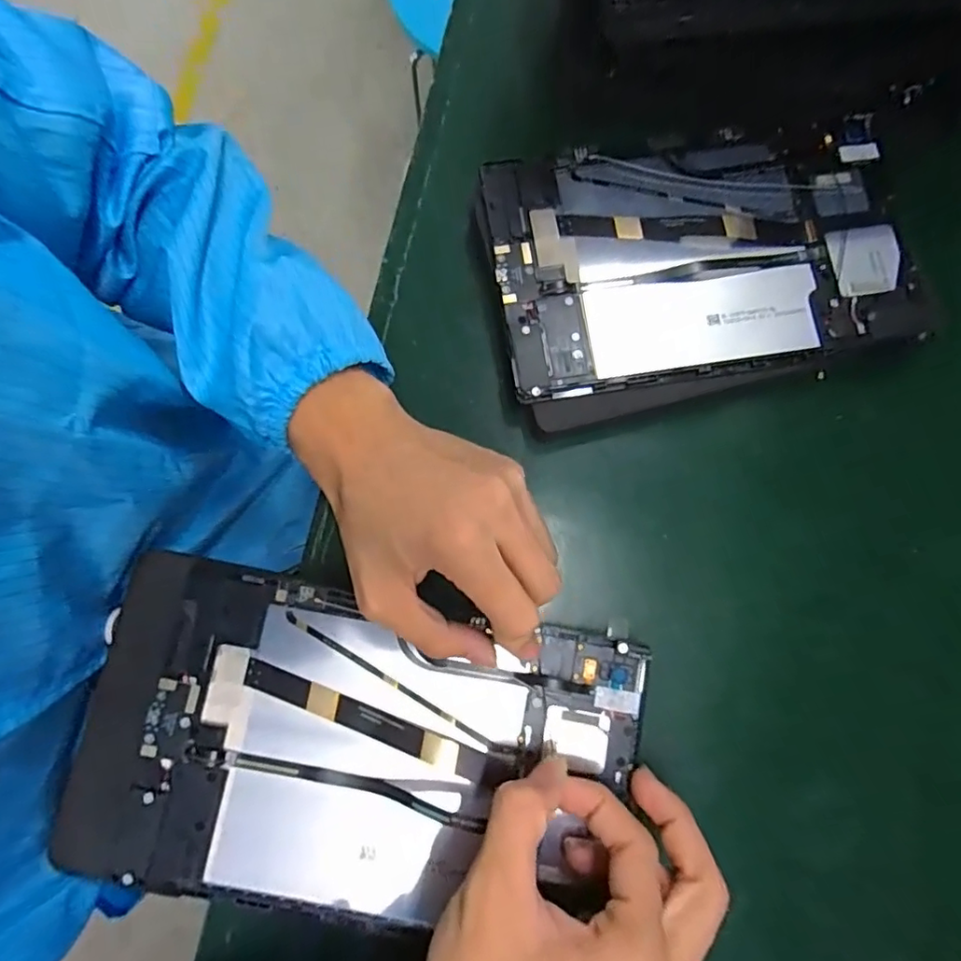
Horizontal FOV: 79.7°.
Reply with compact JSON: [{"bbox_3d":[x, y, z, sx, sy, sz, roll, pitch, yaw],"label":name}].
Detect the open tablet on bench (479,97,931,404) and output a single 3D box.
[{"bbox_3d":[0.131,-0.133,0.336,0.244,0.005,0.148,-9,79,-2],"label":"open tablet on bench"}]

